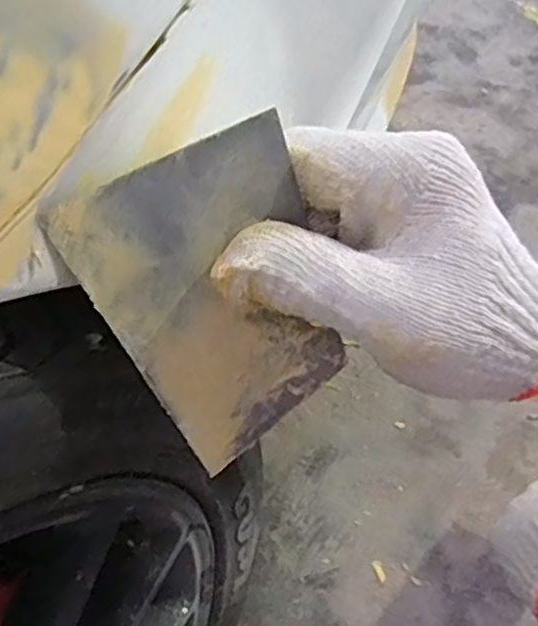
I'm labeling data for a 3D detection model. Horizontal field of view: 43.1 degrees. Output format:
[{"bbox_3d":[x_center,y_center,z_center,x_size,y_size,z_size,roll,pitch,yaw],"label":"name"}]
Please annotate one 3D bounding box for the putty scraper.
[{"bbox_3d":[-0.012,-0.002,0.233,0.075,0.134,0.004,-39,49,-16],"label":"putty scraper"}]

